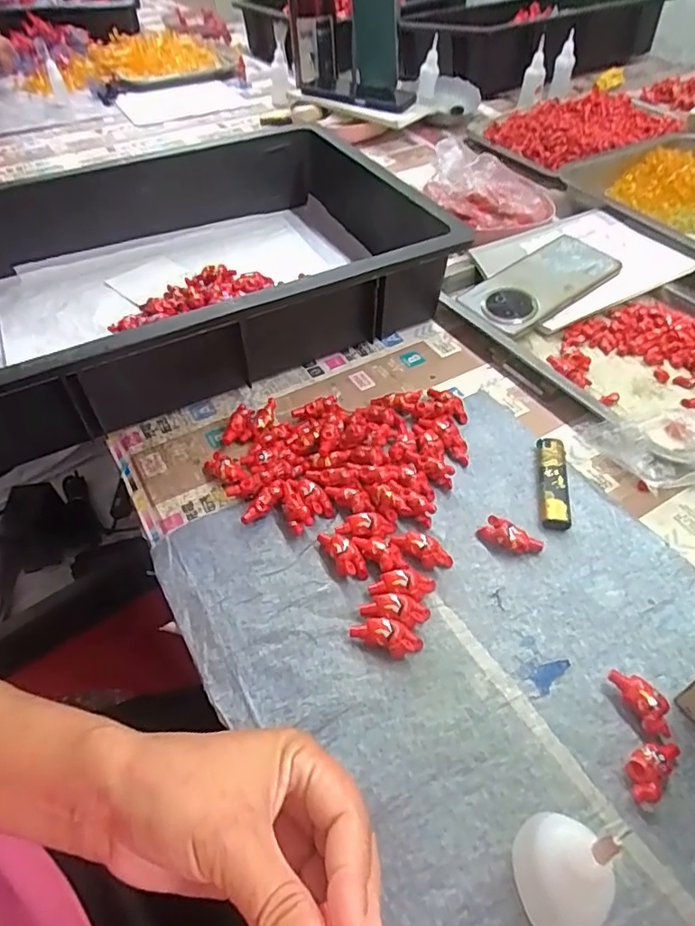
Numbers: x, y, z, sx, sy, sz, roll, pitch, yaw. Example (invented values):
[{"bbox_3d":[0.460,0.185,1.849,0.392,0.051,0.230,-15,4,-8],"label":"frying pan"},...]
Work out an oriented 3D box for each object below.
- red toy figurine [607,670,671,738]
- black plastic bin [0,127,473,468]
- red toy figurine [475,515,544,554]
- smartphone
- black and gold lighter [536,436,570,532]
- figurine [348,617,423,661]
[{"bbox_3d":[0.162,0.132,0.315,0.018,0.014,0.038,-22,52,-18],"label":"red toy figurine"},{"bbox_3d":[-0.153,-0.201,0.559,0.474,0.093,0.348,-22,52,-18],"label":"black plastic bin"},{"bbox_3d":[0.110,0.052,0.388,0.041,0.016,0.017,26,54,22],"label":"red toy figurine"},{"bbox_3d":[0.193,-0.179,0.569,0.157,0.013,0.080,-30,61,-17],"label":"smartphone"},{"bbox_3d":[0.152,0.014,0.422,0.019,0.014,0.077,6,49,7],"label":"black and gold lighter"},{"bbox_3d":[0.023,0.104,0.341,0.042,0.014,0.018,16,51,15],"label":"figurine"}]

